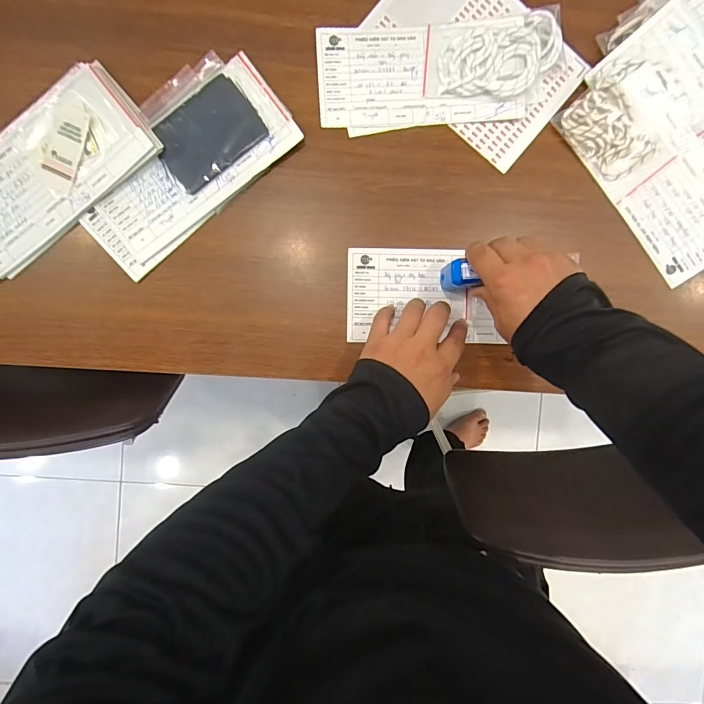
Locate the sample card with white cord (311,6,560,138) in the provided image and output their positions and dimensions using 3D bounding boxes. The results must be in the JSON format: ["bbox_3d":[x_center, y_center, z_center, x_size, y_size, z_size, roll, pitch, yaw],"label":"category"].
[{"bbox_3d":[0.090,-0.288,0.414,0.245,0.019,0.102,-5,93,-2],"label":"sample card with white cord"}]

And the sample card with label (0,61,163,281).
[{"bbox_3d":[-0.305,-0.177,0.400,0.221,0.015,0.108,-39,93,0],"label":"sample card with label"}]

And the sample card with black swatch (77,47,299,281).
[{"bbox_3d":[-0.173,-0.194,0.412,0.229,0.009,0.123,-40,93,0],"label":"sample card with black swatch"}]

